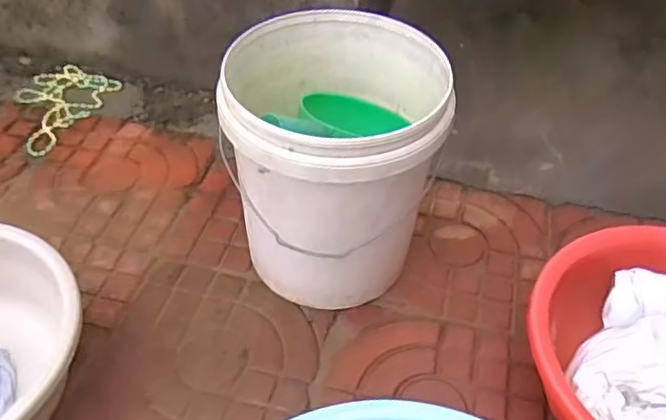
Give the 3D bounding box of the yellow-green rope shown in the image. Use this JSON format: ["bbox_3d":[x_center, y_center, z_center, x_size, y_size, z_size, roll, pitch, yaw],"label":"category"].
[{"bbox_3d":[-0.517,-0.195,1.171,0.154,0.013,0.217,20,49,13],"label":"yellow-green rope"}]

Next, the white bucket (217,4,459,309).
[{"bbox_3d":[-0.006,-0.059,0.882,0.262,0.318,0.271,2,45,-2],"label":"white bucket"}]

